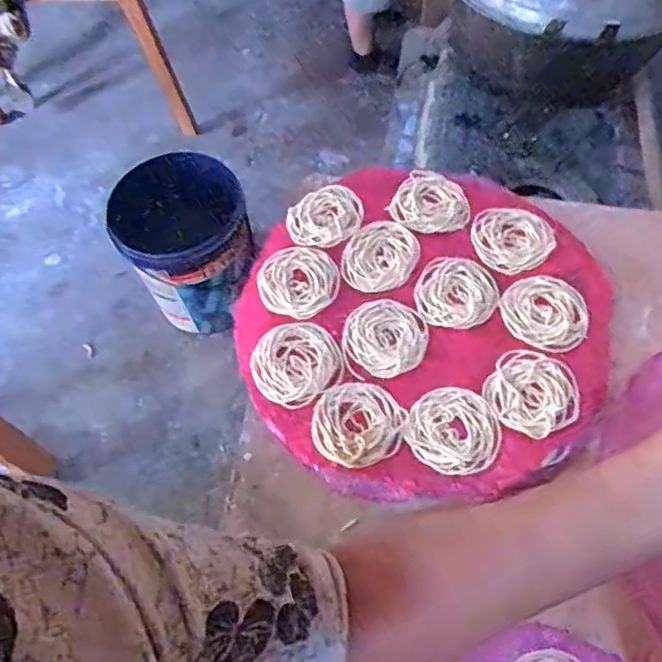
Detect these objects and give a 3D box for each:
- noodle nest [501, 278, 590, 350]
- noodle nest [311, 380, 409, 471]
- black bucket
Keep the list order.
[{"bbox_3d":[0.195,-0.018,0.589,0.076,0.007,0.075,-1,61,1],"label":"noodle nest"},{"bbox_3d":[0.023,0.077,0.546,0.078,0.011,0.072,-1,61,1],"label":"noodle nest"},{"bbox_3d":[-0.334,-0.196,1.521,0.276,0.426,0.247,-19,60,-9],"label":"black bucket"}]

